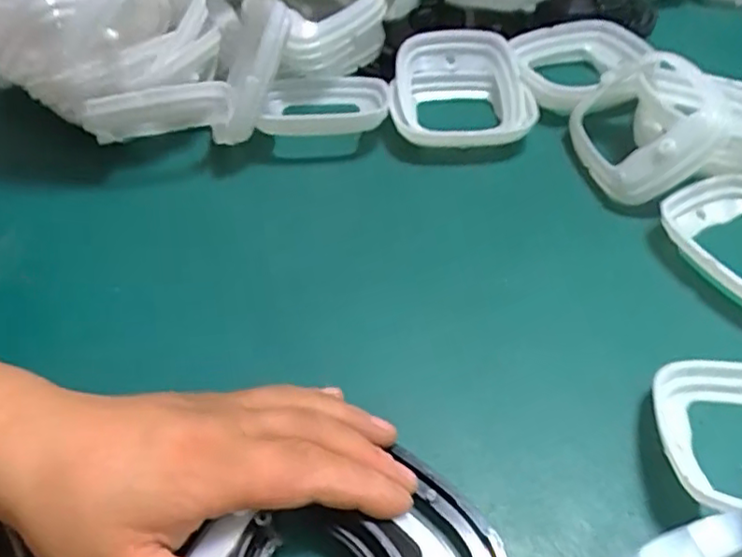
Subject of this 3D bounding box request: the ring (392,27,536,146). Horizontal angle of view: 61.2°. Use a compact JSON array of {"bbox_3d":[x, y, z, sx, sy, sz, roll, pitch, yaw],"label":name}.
[{"bbox_3d":[0.065,-0.145,0.484,0.106,0.039,0.115,-1,49,1],"label":"ring"}]

